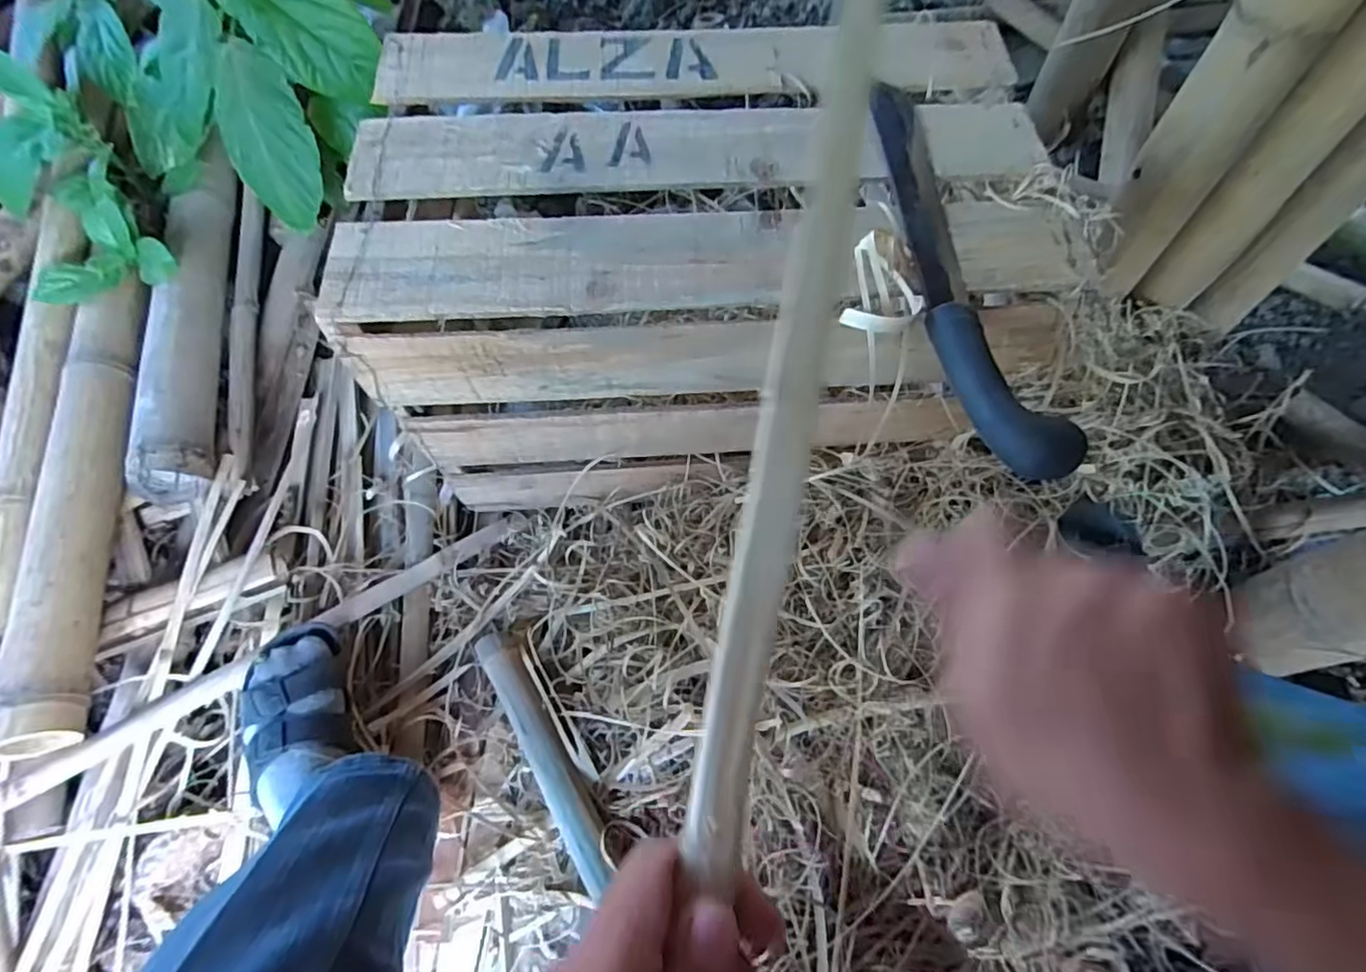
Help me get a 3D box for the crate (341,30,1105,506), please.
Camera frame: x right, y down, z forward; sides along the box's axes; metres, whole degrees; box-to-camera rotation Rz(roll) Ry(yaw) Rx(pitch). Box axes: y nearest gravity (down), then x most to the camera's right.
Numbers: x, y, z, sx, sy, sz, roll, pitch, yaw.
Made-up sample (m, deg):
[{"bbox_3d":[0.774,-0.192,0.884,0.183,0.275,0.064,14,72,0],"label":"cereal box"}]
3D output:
[{"bbox_3d":[0.018,-0.210,0.667,0.580,0.334,0.345,-1,64,0],"label":"crate"}]

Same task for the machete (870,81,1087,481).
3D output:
[{"bbox_3d":[0.203,-0.175,0.478,0.066,0.027,0.369,-9,65,-4],"label":"machete"}]

